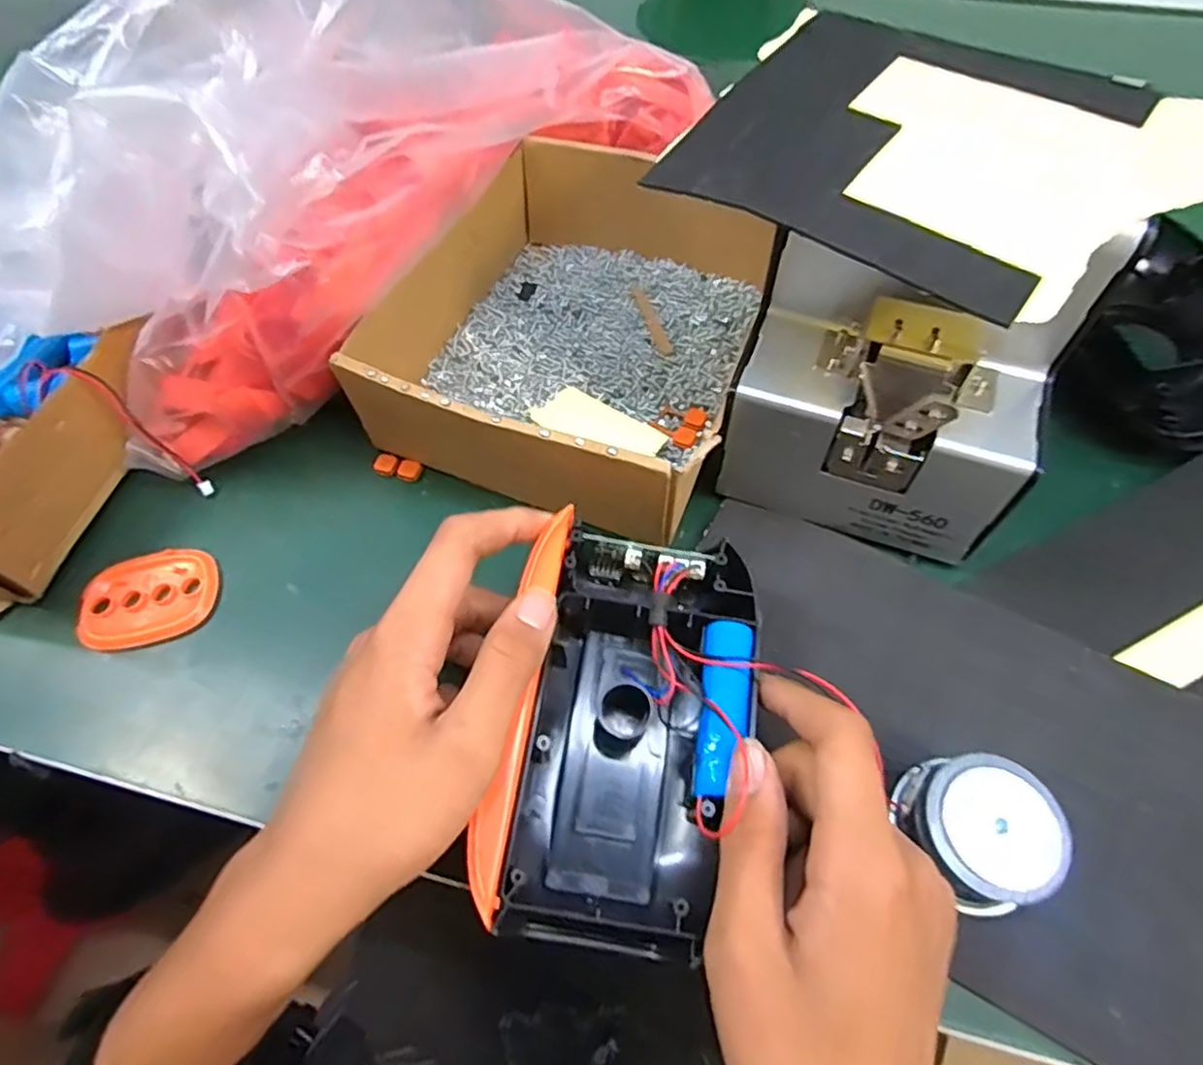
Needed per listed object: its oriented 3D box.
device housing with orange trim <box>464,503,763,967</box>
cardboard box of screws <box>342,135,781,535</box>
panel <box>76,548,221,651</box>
[{"bbox_3d":[0.010,0.076,0.262,0.089,0.056,0.141,8,56,4],"label":"device housing with orange trim"},{"bbox_3d":[-0.006,-0.117,0.373,0.182,0.065,0.217,20,61,14],"label":"cardboard box of screws"},{"bbox_3d":[-0.220,0.032,0.331,0.062,0.007,0.048,-19,60,-10],"label":"panel"}]

